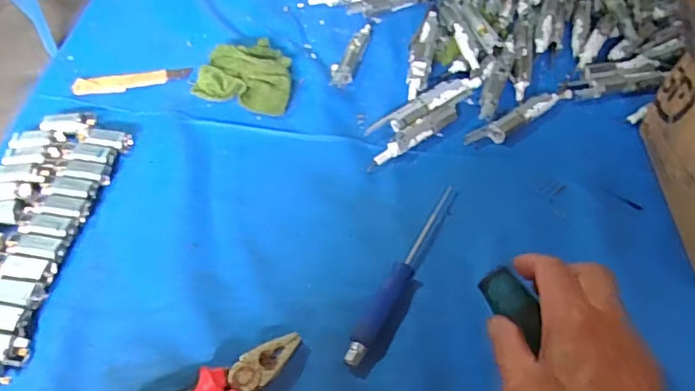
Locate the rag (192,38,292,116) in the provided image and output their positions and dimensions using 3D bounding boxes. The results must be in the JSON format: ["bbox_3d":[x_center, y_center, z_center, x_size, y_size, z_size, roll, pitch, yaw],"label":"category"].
[{"bbox_3d":[-0.101,-0.130,0.560,0.100,0.037,0.079,17,53,11],"label":"rag"}]

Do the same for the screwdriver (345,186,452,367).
[{"bbox_3d":[0.048,0.056,0.434,0.019,0.015,0.188,26,55,17],"label":"screwdriver"}]

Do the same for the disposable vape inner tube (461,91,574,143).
[{"bbox_3d":[0.179,-0.082,0.553,0.139,0.012,0.024,-27,57,-21],"label":"disposable vape inner tube"}]

